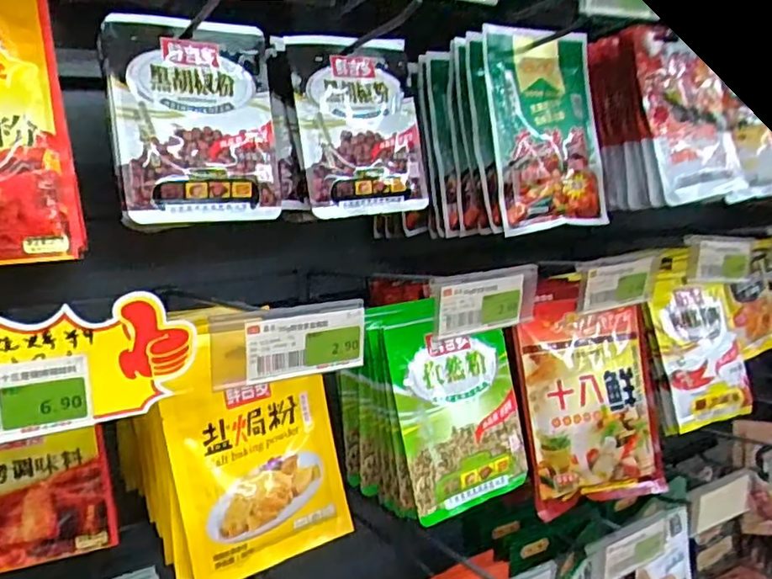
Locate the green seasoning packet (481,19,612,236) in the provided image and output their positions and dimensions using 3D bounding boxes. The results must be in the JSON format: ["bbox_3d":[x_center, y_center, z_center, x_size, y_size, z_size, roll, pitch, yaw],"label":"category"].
[{"bbox_3d":[0.162,-0.159,0.602,0.133,0.189,0.024,-7,-3,-27],"label":"green seasoning packet"}]

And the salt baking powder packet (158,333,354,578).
[{"bbox_3d":[-0.098,0.126,0.471,0.127,0.165,0.007,-12,-2,-32],"label":"salt baking powder packet"}]

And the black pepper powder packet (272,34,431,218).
[{"bbox_3d":[-0.023,-0.150,0.558,0.123,0.155,0.027,-8,8,-29],"label":"black pepper powder packet"}]

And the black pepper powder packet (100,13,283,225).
[{"bbox_3d":[-0.148,-0.133,0.483,0.127,0.152,0.023,-9,8,-36],"label":"black pepper powder packet"}]

